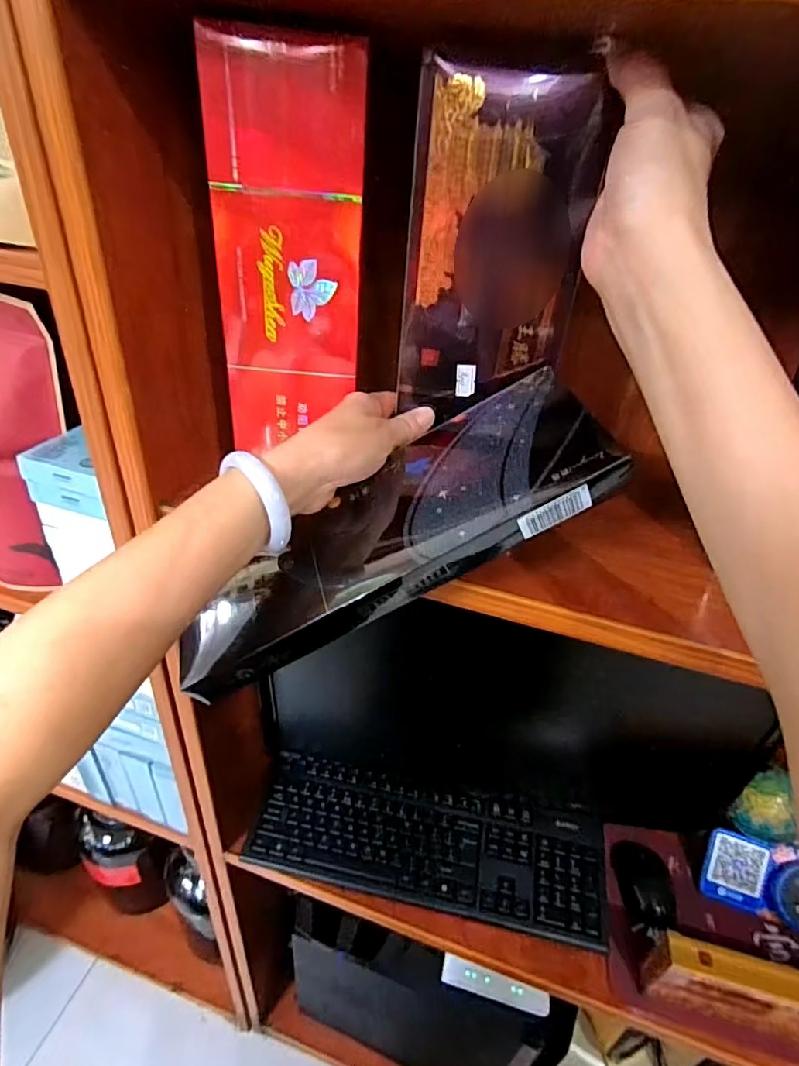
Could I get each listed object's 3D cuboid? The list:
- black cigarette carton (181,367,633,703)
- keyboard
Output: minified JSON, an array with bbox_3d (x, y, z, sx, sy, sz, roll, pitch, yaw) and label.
[{"bbox_3d":[-0.016,0.001,0.336,0.284,0.042,0.106,-32,34,9],"label":"black cigarette carton"},{"bbox_3d":[0.038,0.395,0.692,0.437,0.047,0.132,9,33,7],"label":"keyboard"}]

